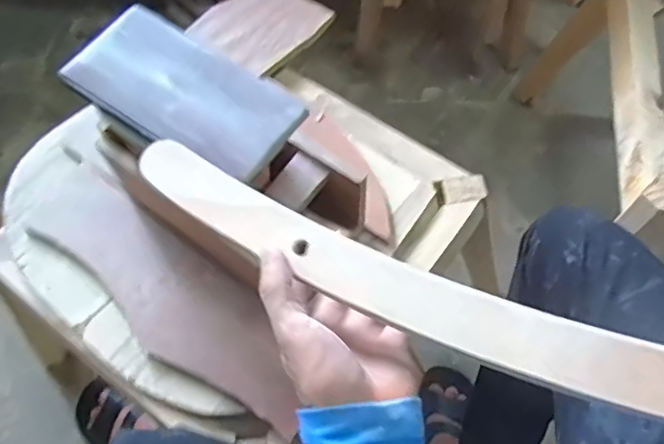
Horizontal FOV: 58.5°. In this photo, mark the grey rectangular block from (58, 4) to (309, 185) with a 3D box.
[{"bbox_3d":[-0.137,-0.121,0.547,0.219,0.011,0.108,32,69,17],"label":"grey rectangular block"}]

